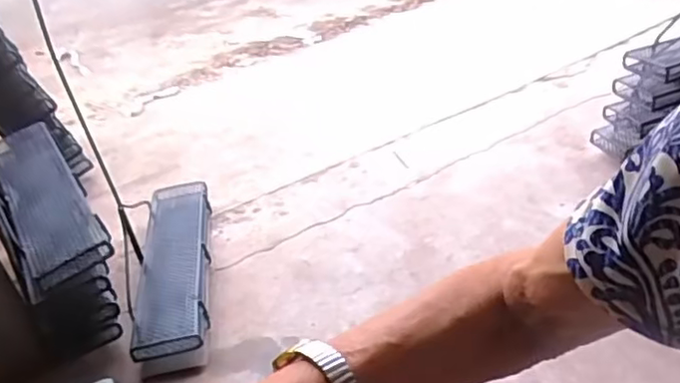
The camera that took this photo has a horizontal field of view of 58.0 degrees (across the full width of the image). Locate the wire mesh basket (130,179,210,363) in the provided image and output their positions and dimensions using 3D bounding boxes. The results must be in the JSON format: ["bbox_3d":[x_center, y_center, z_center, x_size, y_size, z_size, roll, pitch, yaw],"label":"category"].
[{"bbox_3d":[-0.421,0.185,1.560,0.174,0.094,0.637,-11,36,-4],"label":"wire mesh basket"}]

